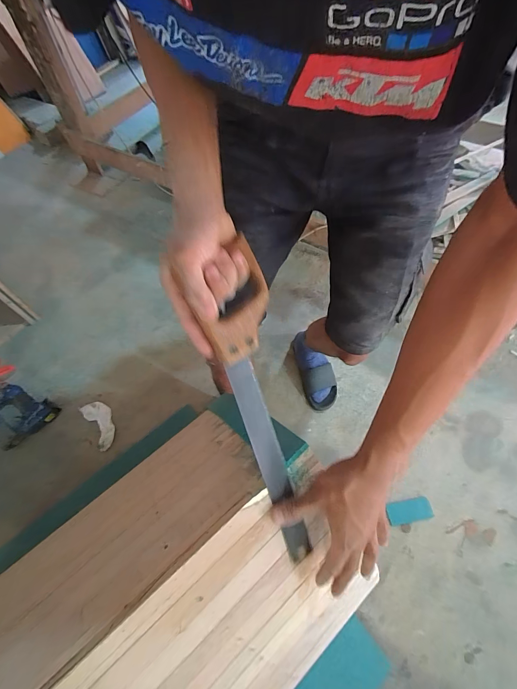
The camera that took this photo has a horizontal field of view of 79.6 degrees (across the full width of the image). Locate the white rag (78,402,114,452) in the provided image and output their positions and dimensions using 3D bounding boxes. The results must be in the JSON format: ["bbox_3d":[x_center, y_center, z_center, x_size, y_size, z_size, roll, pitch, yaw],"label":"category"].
[{"bbox_3d":[-0.516,0.254,1.009,0.078,0.032,0.179,-32,65,-15],"label":"white rag"}]

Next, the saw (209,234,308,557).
[{"bbox_3d":[0.001,0.076,0.350,0.066,0.027,0.376,-12,98,-3],"label":"saw"}]

